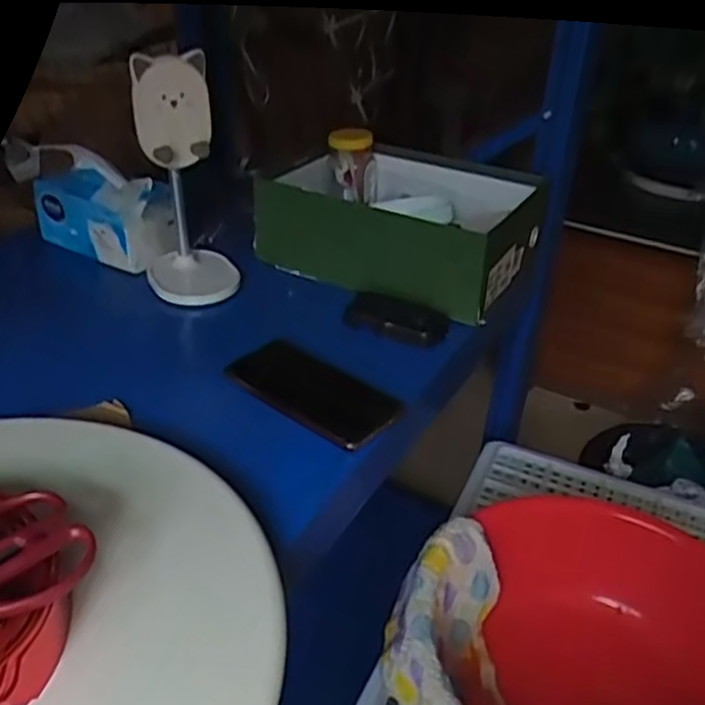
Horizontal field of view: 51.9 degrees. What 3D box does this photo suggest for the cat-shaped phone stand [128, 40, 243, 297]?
[{"bbox_3d":[-0.181,-0.186,0.790,0.100,0.249,0.097,-2,34,-8],"label":"cat-shaped phone stand"}]

